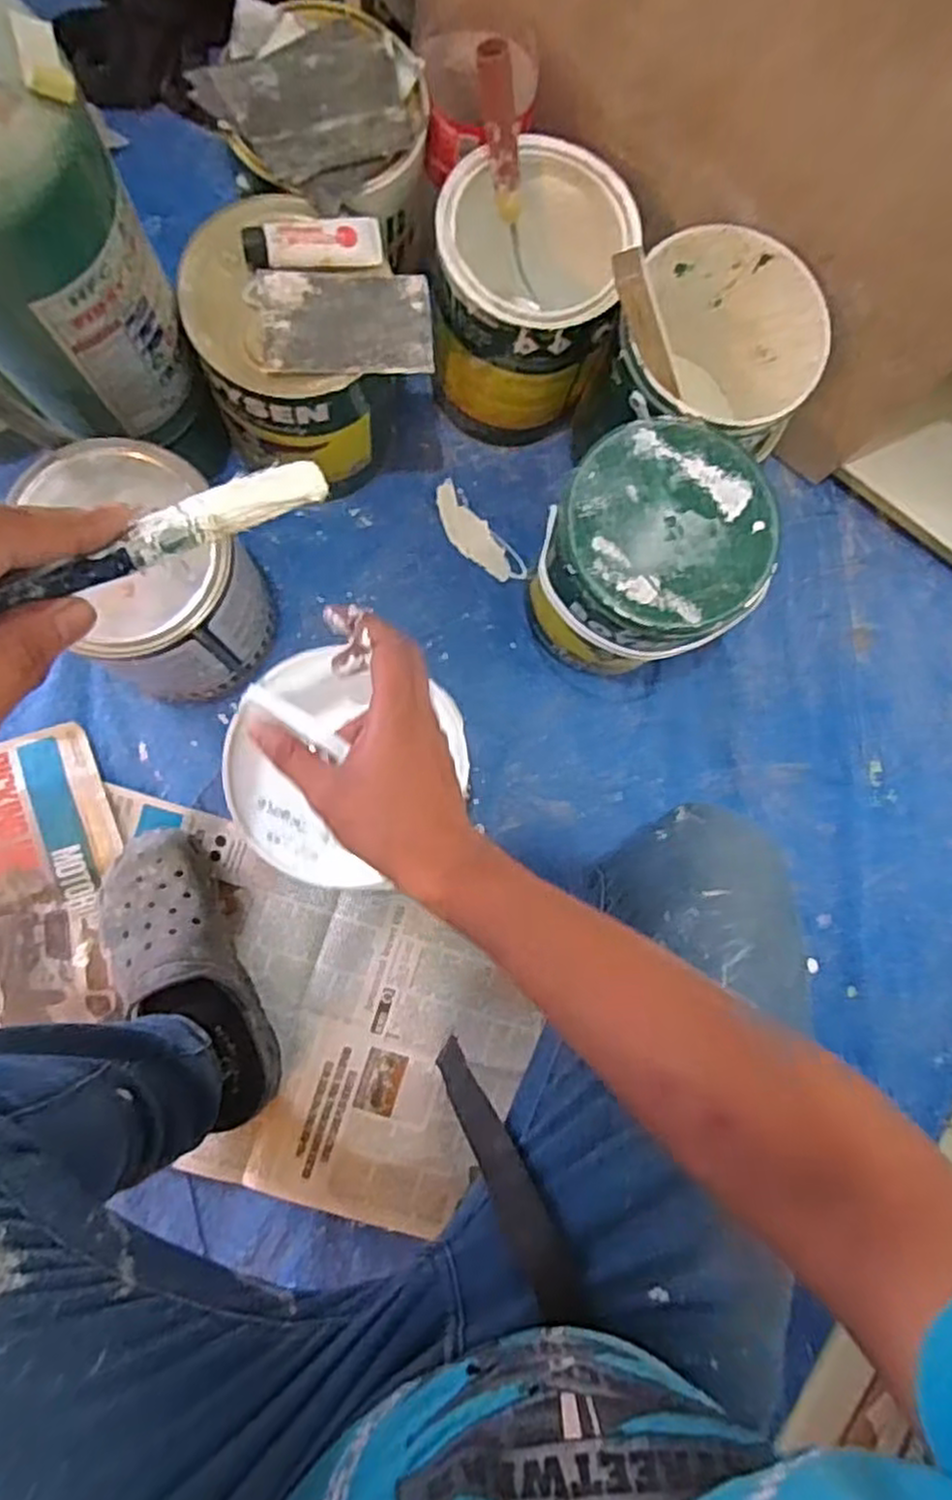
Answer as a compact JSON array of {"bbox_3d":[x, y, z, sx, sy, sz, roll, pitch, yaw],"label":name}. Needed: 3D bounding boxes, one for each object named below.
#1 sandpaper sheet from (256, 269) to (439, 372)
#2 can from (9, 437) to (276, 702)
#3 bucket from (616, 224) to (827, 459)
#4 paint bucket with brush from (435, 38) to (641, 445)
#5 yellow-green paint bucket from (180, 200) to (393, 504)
[{"bbox_3d":[-0.099,-0.330,0.592,0.128,0.008,0.075,-4,90,-8],"label":"sandpaper sheet"},{"bbox_3d":[-0.265,-0.138,0.650,0.149,0.222,0.156,0,86,-6],"label":"can"},{"bbox_3d":[0.198,-0.329,0.711,0.171,0.192,0.172,0,86,-6],"label":"bucket"},{"bbox_3d":[0.041,-0.408,0.692,0.156,0.249,0.162,9,85,-5],"label":"paint bucket with brush"},{"bbox_3d":[-0.155,-0.337,0.681,0.148,0.213,0.158,0,86,-6],"label":"yellow-green paint bucket"}]

